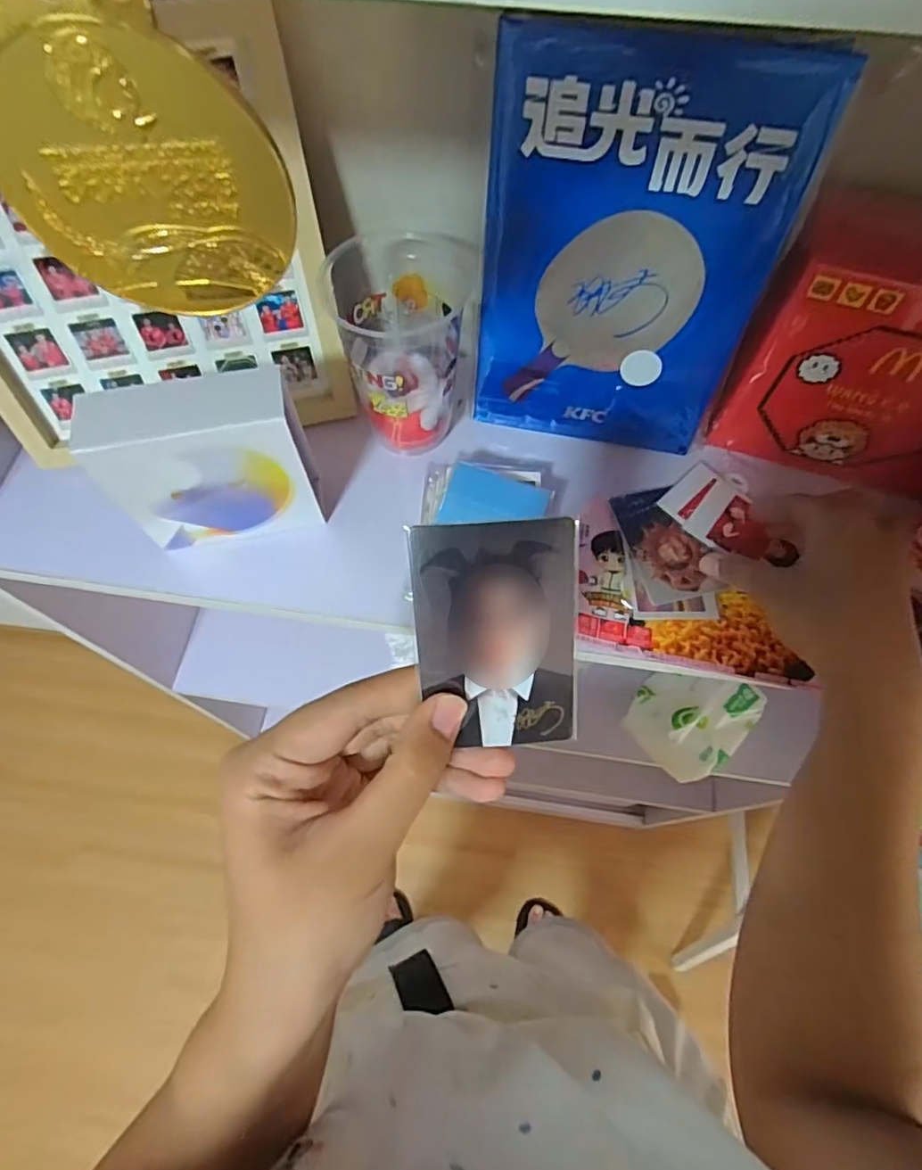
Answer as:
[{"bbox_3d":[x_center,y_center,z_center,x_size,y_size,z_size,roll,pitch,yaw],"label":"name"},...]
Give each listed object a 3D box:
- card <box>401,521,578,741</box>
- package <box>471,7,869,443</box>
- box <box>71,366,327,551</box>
[{"bbox_3d":[0.013,0.020,0.205,0.055,0.006,0.082,-3,109,-1],"label":"card"},{"bbox_3d":[0.092,-0.175,0.346,0.157,0.221,0.008,11,55,6],"label":"package"},{"bbox_3d":[-0.151,-0.077,0.358,0.116,0.118,0.050,-7,64,-4],"label":"box"}]

